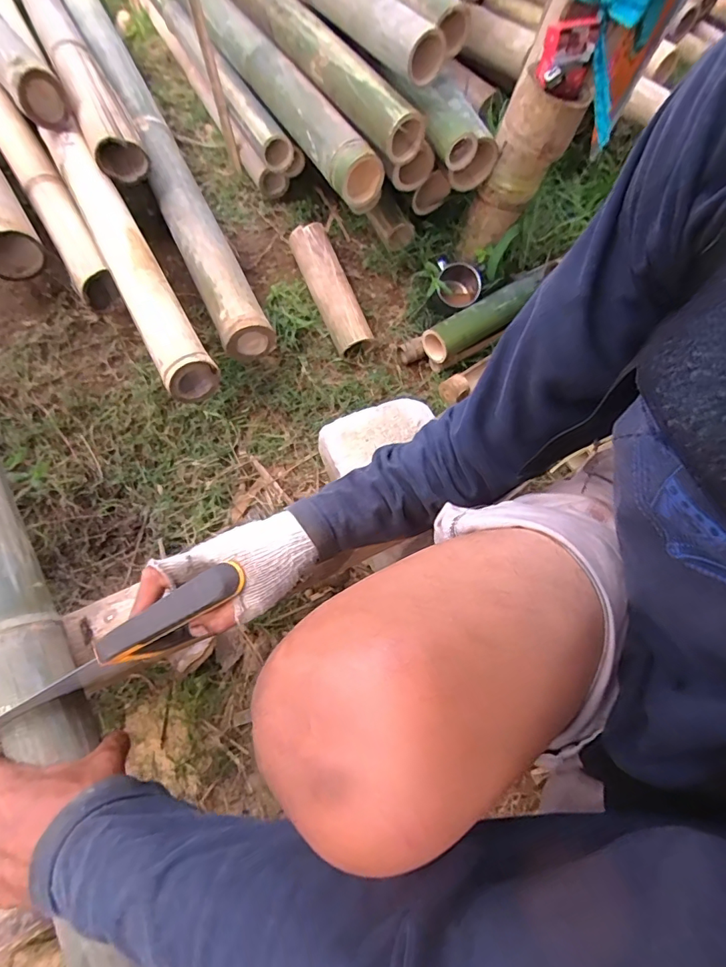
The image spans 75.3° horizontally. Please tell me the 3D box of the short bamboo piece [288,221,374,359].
[{"bbox_3d":[-0.057,-0.337,0.810,0.064,0.051,0.230,-22,83,-12],"label":"short bamboo piece"}]

